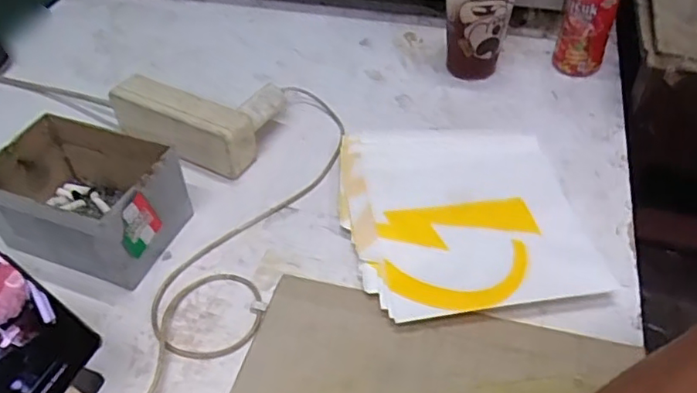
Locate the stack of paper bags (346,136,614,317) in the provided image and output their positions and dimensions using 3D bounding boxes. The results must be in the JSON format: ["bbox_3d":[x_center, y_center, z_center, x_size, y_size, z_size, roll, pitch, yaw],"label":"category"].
[{"bbox_3d":[0.099,0.012,0.519,0.195,0.024,0.215,-7,44,-4],"label":"stack of paper bags"}]

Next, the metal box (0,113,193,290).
[{"bbox_3d":[-0.223,0.002,0.505,0.144,0.081,0.099,14,46,17],"label":"metal box"}]

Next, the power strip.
[{"bbox_3d":[-0.167,-0.072,0.597,0.158,0.060,0.042,21,48,23],"label":"power strip"}]

